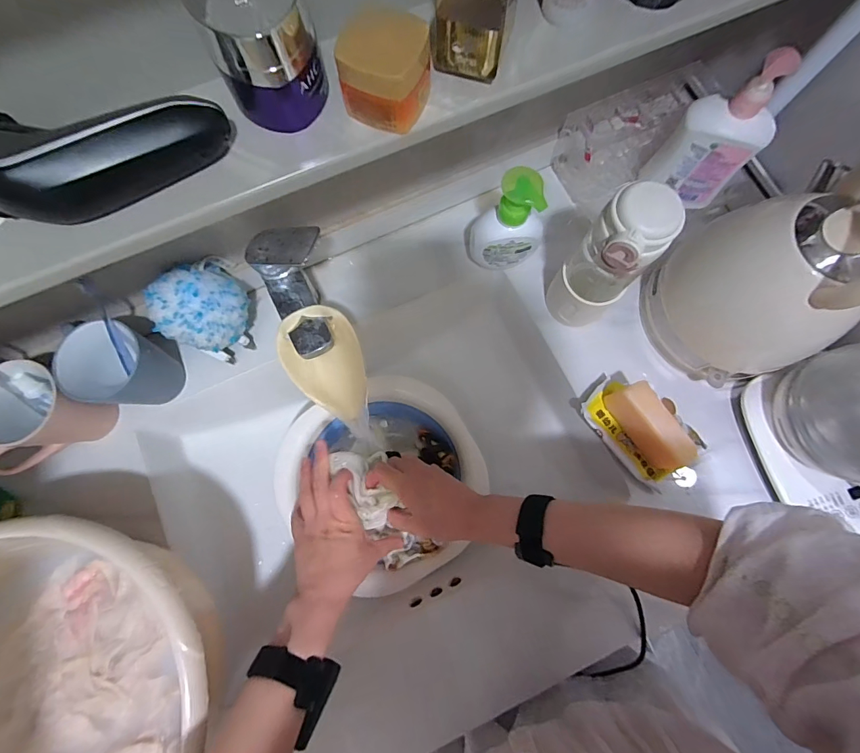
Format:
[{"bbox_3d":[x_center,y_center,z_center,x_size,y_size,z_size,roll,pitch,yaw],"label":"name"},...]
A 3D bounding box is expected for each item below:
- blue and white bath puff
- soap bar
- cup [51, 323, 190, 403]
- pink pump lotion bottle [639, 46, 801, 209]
[{"bbox_3d":[-0.257,-0.080,0.479,0.078,0.095,0.103,37,80,8],"label":"blue and white bath puff"},{"bbox_3d":[0.257,0.058,0.479,0.030,0.069,0.102,-35,80,-7],"label":"soap bar"},{"bbox_3d":[-0.357,-0.007,0.482,0.081,0.101,0.087,0,78,0],"label":"cup"},{"bbox_3d":[0.334,-0.274,0.472,0.103,0.166,0.049,20,78,4],"label":"pink pump lotion bottle"}]

